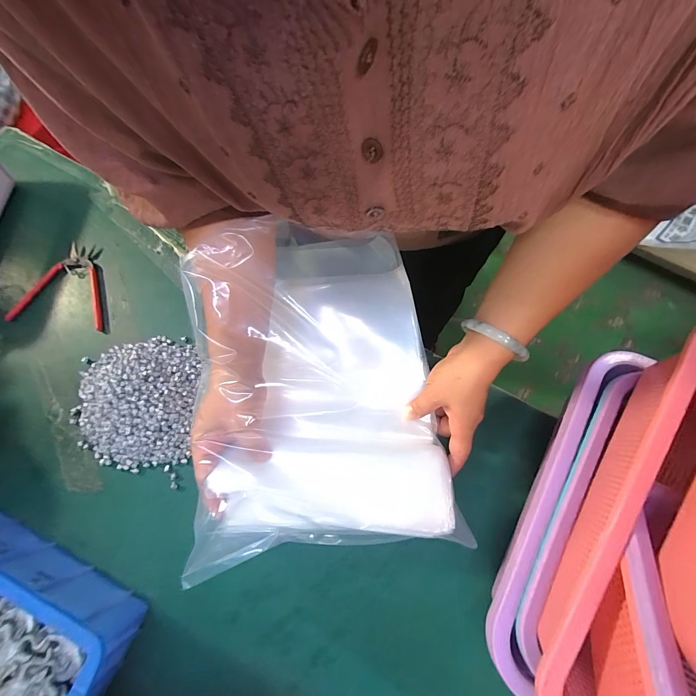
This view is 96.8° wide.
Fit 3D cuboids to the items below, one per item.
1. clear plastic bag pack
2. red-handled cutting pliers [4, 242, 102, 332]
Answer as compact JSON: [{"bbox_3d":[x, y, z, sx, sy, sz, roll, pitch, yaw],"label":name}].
[{"bbox_3d":[-0.049,0.019,0.357,0.264,0.047,0.384,-10,70,-1],"label":"clear plastic bag pack"},{"bbox_3d":[-0.402,-0.095,0.448,0.124,0.022,0.132,4,73,5],"label":"red-handled cutting pliers"}]

